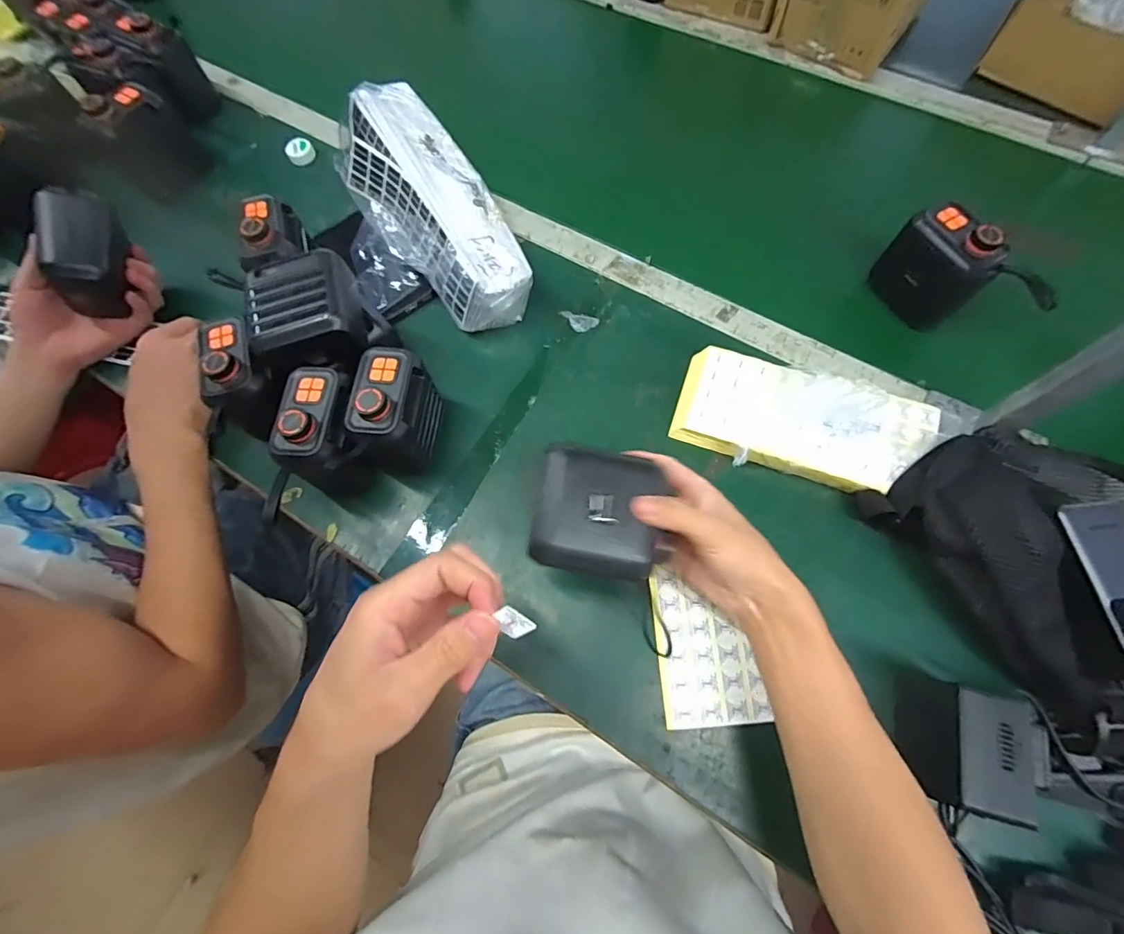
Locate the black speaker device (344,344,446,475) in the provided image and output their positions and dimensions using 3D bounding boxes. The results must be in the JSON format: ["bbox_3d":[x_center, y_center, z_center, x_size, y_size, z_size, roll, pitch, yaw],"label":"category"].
[{"bbox_3d":[-0.146,-0.042,0.433,0.055,0.099,0.100,5,70,5],"label":"black speaker device"}]

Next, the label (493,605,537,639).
[{"bbox_3d":[-0.024,0.076,0.236,0.016,0.004,0.019,-37,111,19],"label":"label"}]

